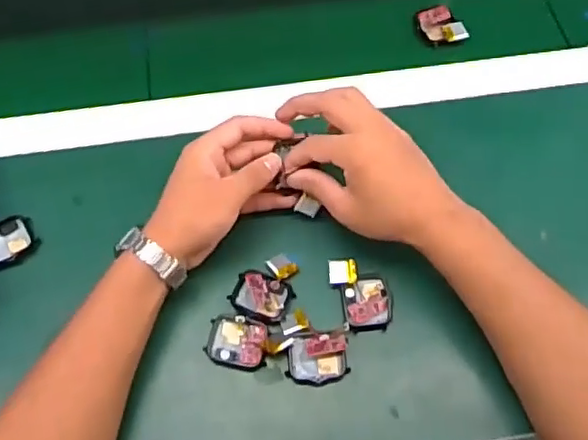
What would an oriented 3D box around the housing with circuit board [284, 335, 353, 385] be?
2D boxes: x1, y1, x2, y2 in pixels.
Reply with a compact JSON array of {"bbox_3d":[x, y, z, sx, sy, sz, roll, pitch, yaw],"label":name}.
[{"bbox_3d":[0.018,0.106,0.467,0.046,0.014,0.036,-6,65,-1],"label":"housing with circuit board"}]

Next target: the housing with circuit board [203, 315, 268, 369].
[{"bbox_3d":[-0.044,0.095,0.477,0.046,0.007,0.038,6,66,4],"label":"housing with circuit board"}]

